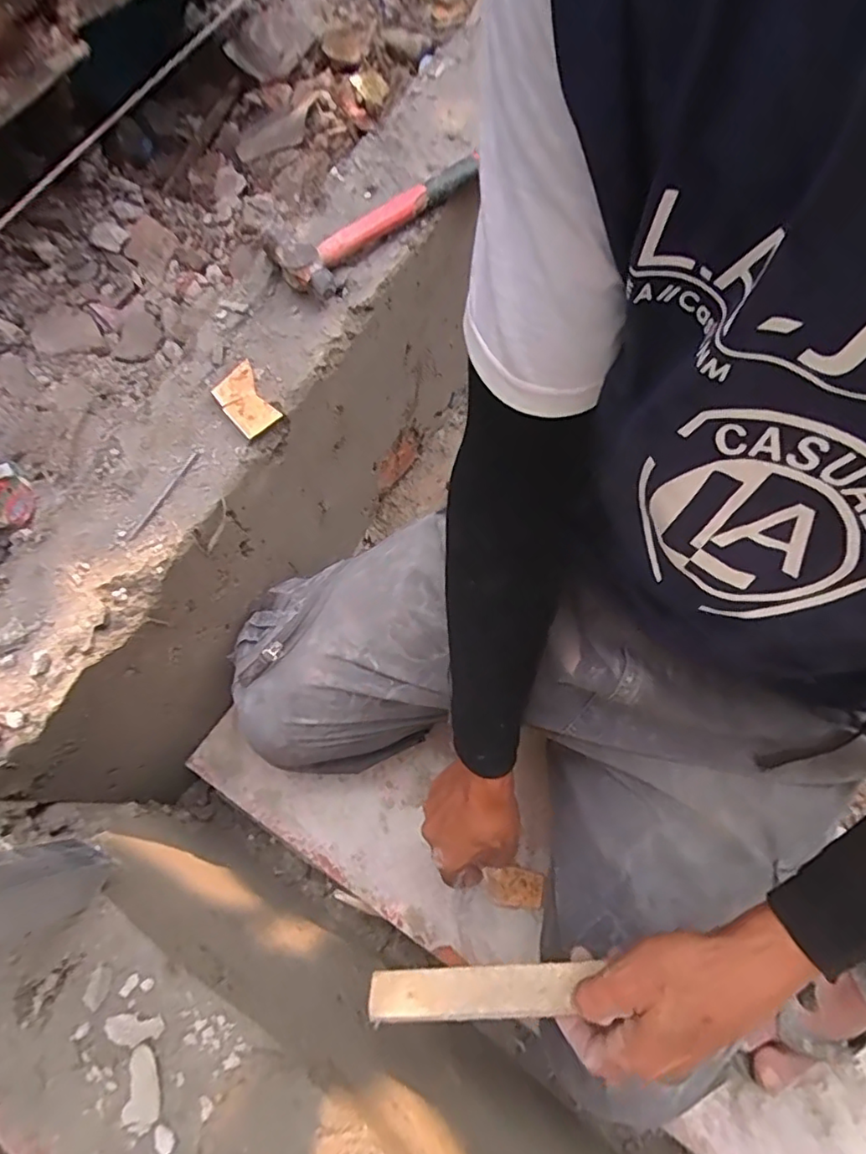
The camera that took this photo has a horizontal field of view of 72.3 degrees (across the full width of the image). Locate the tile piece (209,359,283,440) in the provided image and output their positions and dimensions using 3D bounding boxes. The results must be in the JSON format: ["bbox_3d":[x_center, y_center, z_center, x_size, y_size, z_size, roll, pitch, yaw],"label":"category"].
[{"bbox_3d":[-0.169,-0.160,0.534,0.041,0.008,0.072,-34,75,-11],"label":"tile piece"}]

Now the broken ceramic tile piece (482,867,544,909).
[{"bbox_3d":[0.082,0.313,0.596,0.055,0.006,0.036,4,71,1],"label":"broken ceramic tile piece"}]

